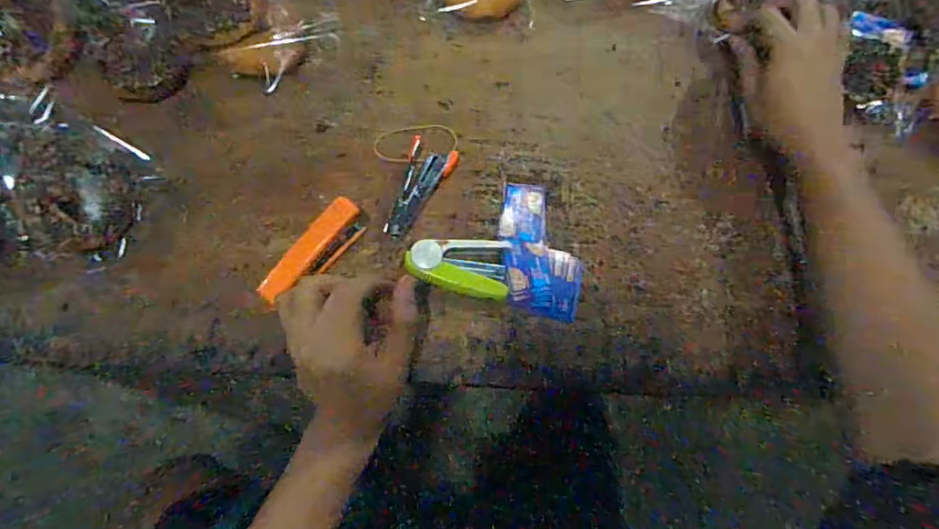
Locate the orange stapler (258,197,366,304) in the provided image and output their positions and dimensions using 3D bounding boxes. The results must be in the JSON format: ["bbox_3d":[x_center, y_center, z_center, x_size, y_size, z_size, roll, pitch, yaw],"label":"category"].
[{"bbox_3d":[-0.126,-0.007,0.430,0.024,0.049,0.099,41,74,9],"label":"orange stapler"}]

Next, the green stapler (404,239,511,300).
[{"bbox_3d":[-0.010,0.004,0.440,0.084,0.021,0.048,0,72,-4],"label":"green stapler"}]

